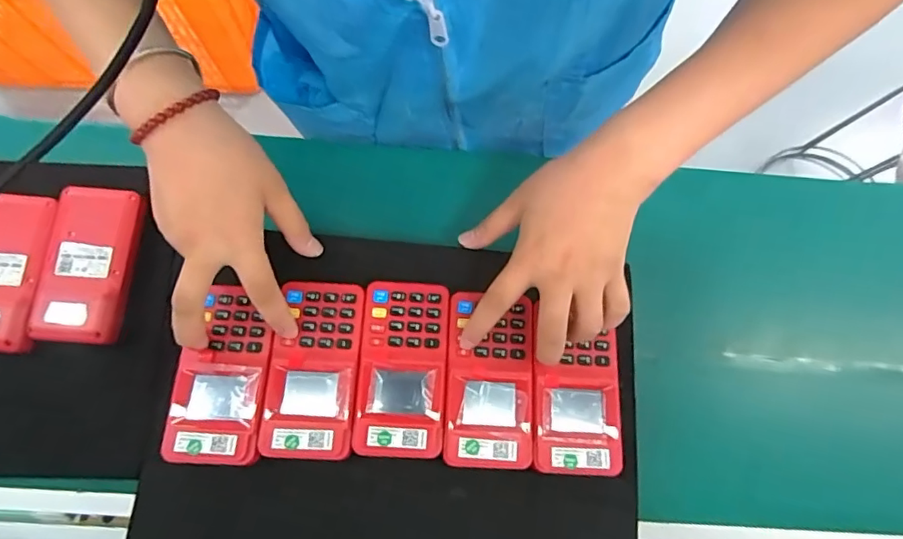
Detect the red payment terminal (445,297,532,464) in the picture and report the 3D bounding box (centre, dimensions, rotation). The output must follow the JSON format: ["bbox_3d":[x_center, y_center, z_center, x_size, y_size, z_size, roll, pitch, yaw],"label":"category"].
[{"bbox_3d":[0.027,0.077,0.373,0.061,0.016,0.118,3,78,1],"label":"red payment terminal"}]

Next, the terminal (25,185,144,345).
[{"bbox_3d":[-0.283,-0.005,0.407,0.062,0.013,0.119,7,76,-4],"label":"terminal"}]

